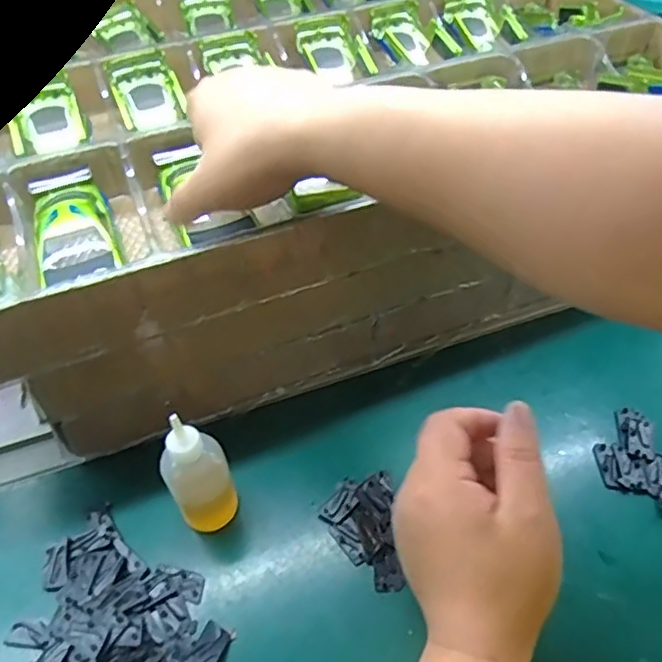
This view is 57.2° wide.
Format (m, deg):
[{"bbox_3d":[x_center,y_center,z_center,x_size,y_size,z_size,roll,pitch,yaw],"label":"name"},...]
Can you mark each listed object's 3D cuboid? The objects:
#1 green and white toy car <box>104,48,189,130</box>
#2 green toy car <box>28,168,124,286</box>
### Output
[{"bbox_3d":[-0.160,-0.206,0.526,0.053,0.029,0.072,-18,70,-11],"label":"green and white toy car"},{"bbox_3d":[-0.172,-0.067,0.413,0.052,0.039,0.112,-19,48,-12],"label":"green toy car"}]

